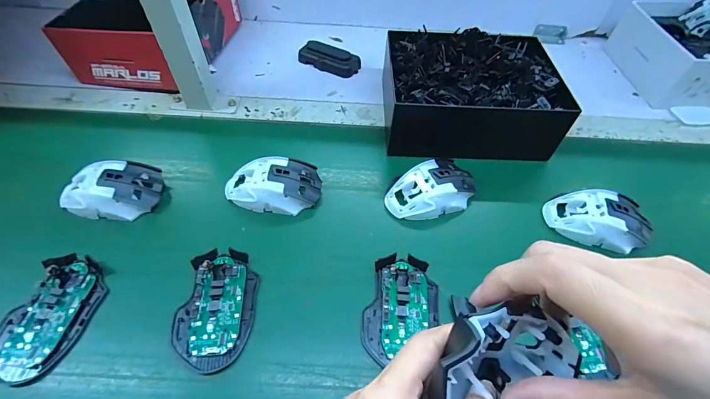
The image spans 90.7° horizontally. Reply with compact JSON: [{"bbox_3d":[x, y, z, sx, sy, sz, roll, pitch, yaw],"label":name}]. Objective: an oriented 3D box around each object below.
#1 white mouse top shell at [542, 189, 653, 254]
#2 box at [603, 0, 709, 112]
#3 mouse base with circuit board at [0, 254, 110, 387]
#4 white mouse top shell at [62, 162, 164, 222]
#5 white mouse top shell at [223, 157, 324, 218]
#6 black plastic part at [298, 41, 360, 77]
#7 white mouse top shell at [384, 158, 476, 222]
[{"bbox_3d":[0.286,0.023,0.413,0.108,0.033,0.064,10,53,4],"label":"white mouse top shell"},{"bbox_3d":[0.626,-0.254,0.604,0.273,0.090,0.214,-1,53,-4],"label":"box"},{"bbox_3d":[-0.291,0.110,0.334,0.071,0.018,0.114,15,54,7],"label":"mouse base with circuit board"},{"bbox_3d":[-0.286,-0.013,0.412,0.109,0.036,0.067,-1,53,-4],"label":"white mouse top shell"},{"bbox_3d":[-0.099,-0.019,0.428,0.111,0.036,0.064,4,53,0],"label":"white mouse top shell"},{"bbox_3d":[-0.046,-0.244,0.608,0.102,0.026,0.046,25,56,15],"label":"black plastic part"},{"bbox_3d":[0.098,-0.013,0.434,0.117,0.036,0.066,-20,57,-17],"label":"white mouse top shell"}]

